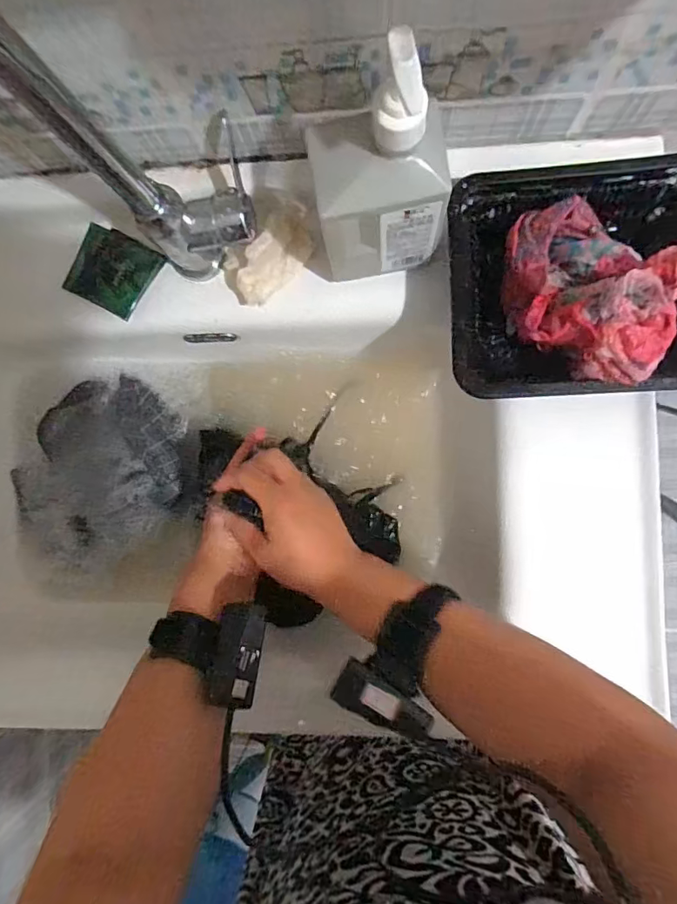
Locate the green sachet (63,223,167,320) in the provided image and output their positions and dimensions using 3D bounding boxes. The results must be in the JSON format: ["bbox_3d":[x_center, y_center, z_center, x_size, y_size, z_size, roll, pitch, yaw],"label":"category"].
[{"bbox_3d":[-0.209,-0.167,0.452,0.077,0.010,0.069,28,91,5],"label":"green sachet"}]

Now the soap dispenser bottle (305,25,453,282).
[{"bbox_3d":[0.027,-0.183,0.326,0.087,0.193,0.056,-9,88,4],"label":"soap dispenser bottle"}]

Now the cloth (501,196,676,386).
[{"bbox_3d":[0.183,-0.118,0.358,0.145,0.062,0.103,42,92,4],"label":"cloth"}]

